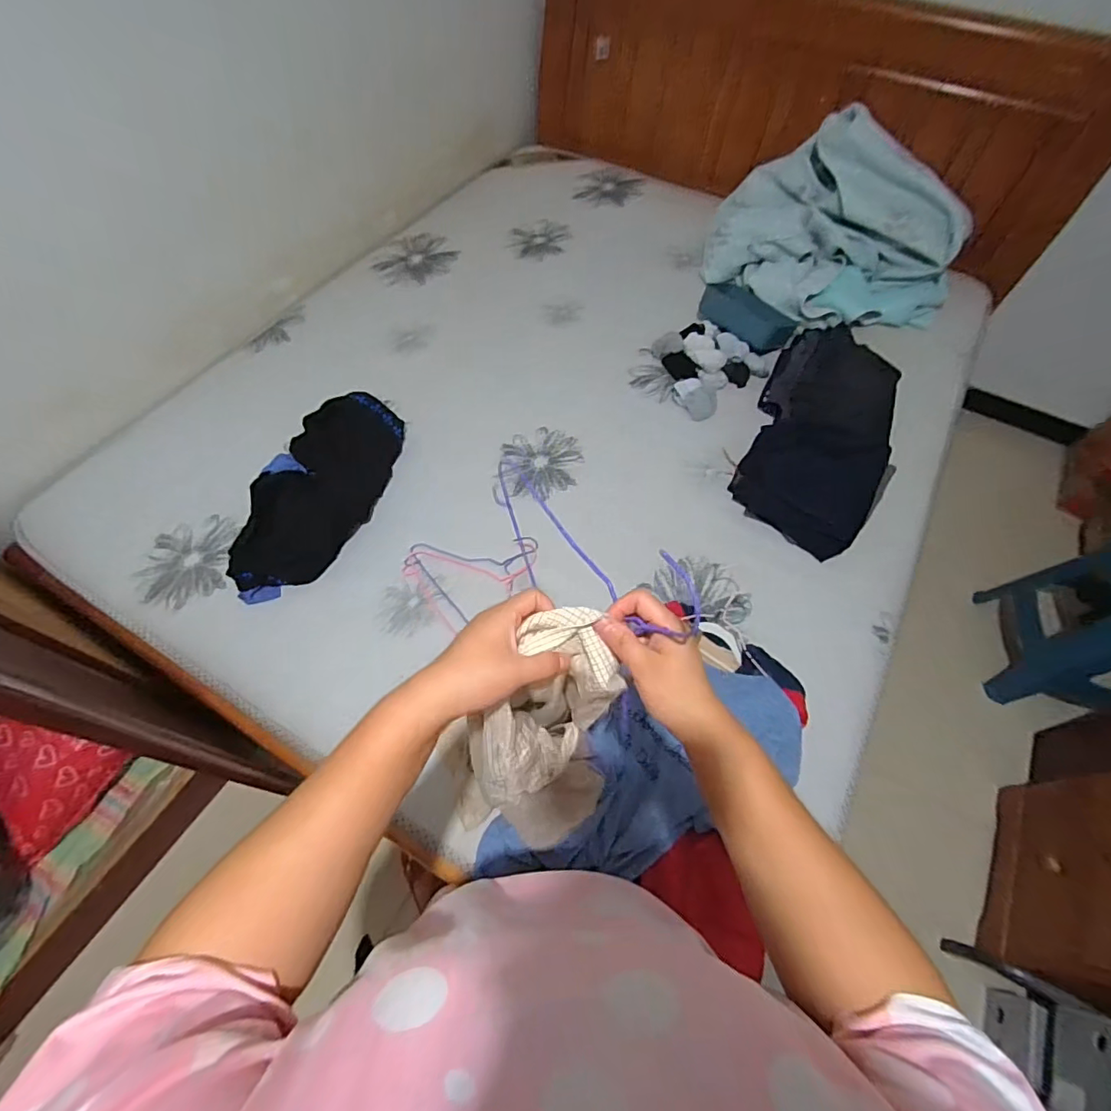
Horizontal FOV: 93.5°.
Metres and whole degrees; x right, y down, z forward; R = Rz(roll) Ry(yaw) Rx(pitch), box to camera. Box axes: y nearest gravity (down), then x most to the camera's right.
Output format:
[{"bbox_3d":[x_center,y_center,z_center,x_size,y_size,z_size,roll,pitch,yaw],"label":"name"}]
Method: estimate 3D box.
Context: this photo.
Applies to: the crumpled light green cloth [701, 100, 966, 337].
[{"bbox_3d":[0.810,-0.956,1.508,0.706,0.313,0.536,30,63,15],"label":"crumpled light green cloth"}]

